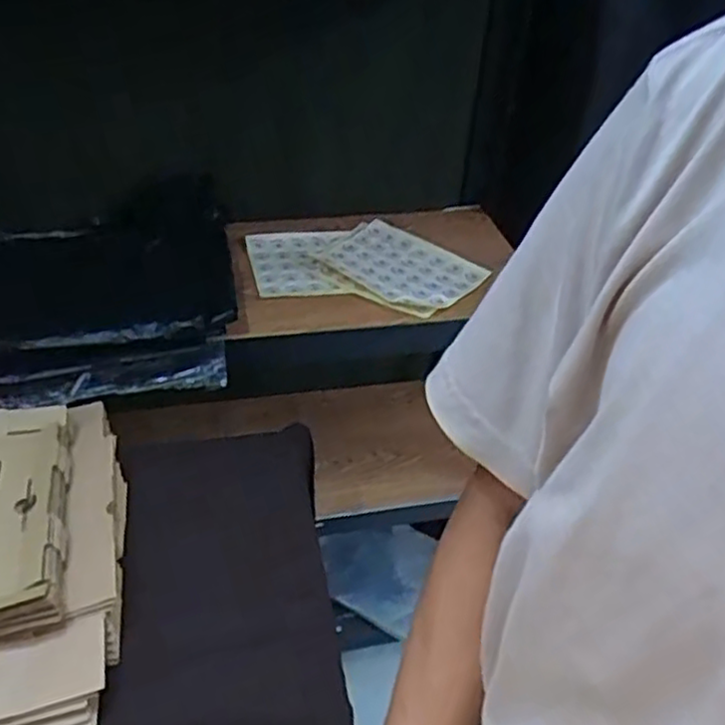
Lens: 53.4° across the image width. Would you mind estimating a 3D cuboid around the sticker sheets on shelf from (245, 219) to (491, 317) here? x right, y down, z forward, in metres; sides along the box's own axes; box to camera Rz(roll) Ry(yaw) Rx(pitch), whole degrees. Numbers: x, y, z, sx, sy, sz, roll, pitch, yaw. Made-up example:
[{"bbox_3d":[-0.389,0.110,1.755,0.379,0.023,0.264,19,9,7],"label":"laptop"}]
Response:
[{"bbox_3d":[0.007,-0.130,1.008,0.299,0.015,0.229,-11,43,-17],"label":"sticker sheets on shelf"}]

